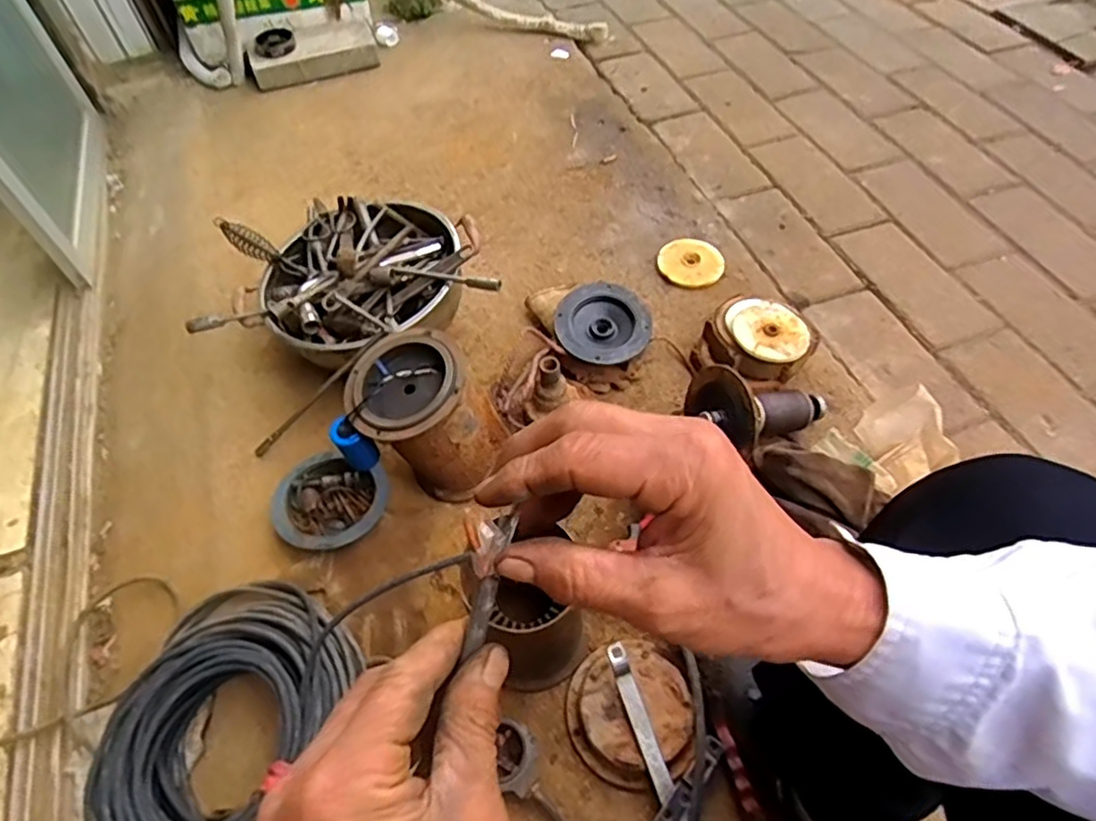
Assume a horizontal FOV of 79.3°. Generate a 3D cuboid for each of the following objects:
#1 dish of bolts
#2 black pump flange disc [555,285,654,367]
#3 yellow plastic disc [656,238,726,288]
[{"bbox_3d":[-0.285,0.124,0.869,0.144,0.037,0.135,17,55,14],"label":"dish of bolts"},{"bbox_3d":[0.080,-0.129,0.978,0.137,0.034,0.134,-2,55,2],"label":"black pump flange disc"},{"bbox_3d":[0.243,-0.252,1.121,0.112,0.018,0.105,11,54,10],"label":"yellow plastic disc"}]

